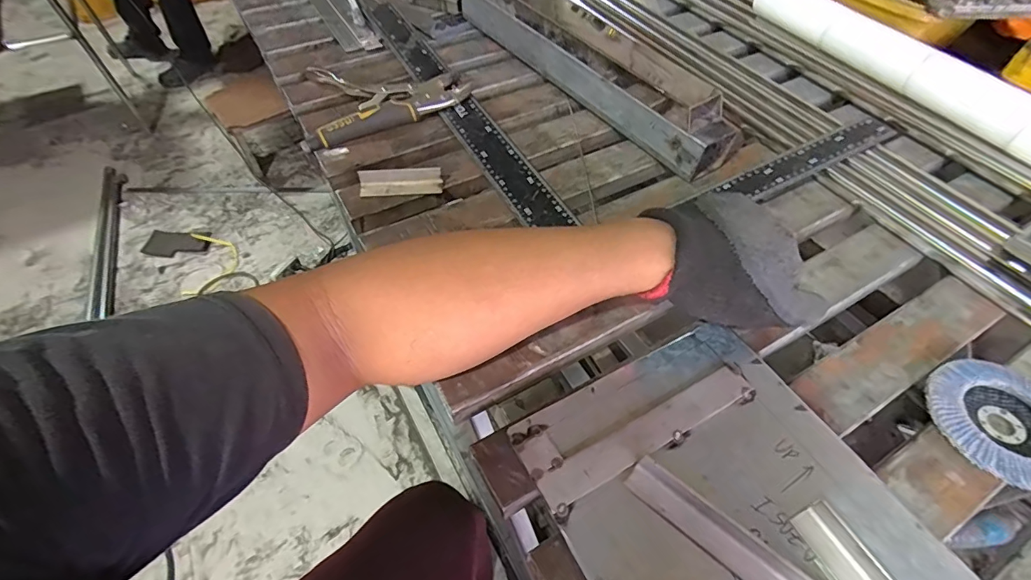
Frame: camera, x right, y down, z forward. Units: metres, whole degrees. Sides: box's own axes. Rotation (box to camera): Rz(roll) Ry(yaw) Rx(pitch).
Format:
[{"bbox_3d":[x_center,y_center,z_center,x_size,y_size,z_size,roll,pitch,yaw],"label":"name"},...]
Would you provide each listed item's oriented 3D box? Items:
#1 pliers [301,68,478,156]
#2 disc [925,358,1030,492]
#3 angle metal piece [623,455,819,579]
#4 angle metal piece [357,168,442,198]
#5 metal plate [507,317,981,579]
[{"bbox_3d":[-0.167,-0.244,0.585,0.200,0.024,0.144,-18,55,-14],"label":"pliers"},{"bbox_3d":[0.351,0.097,0.339,0.092,0.013,0.097,0,53,0],"label":"disc"},{"bbox_3d":[0.136,0.154,0.280,0.148,0.016,0.027,34,60,23],"label":"angle metal piece"},{"bbox_3d":[-0.118,-0.111,0.488,0.081,0.017,0.026,-7,53,-6],"label":"angle metal piece"},{"bbox_3d":[0.174,0.190,0.257,0.199,0.012,0.376,-23,56,-18],"label":"metal plate"}]

